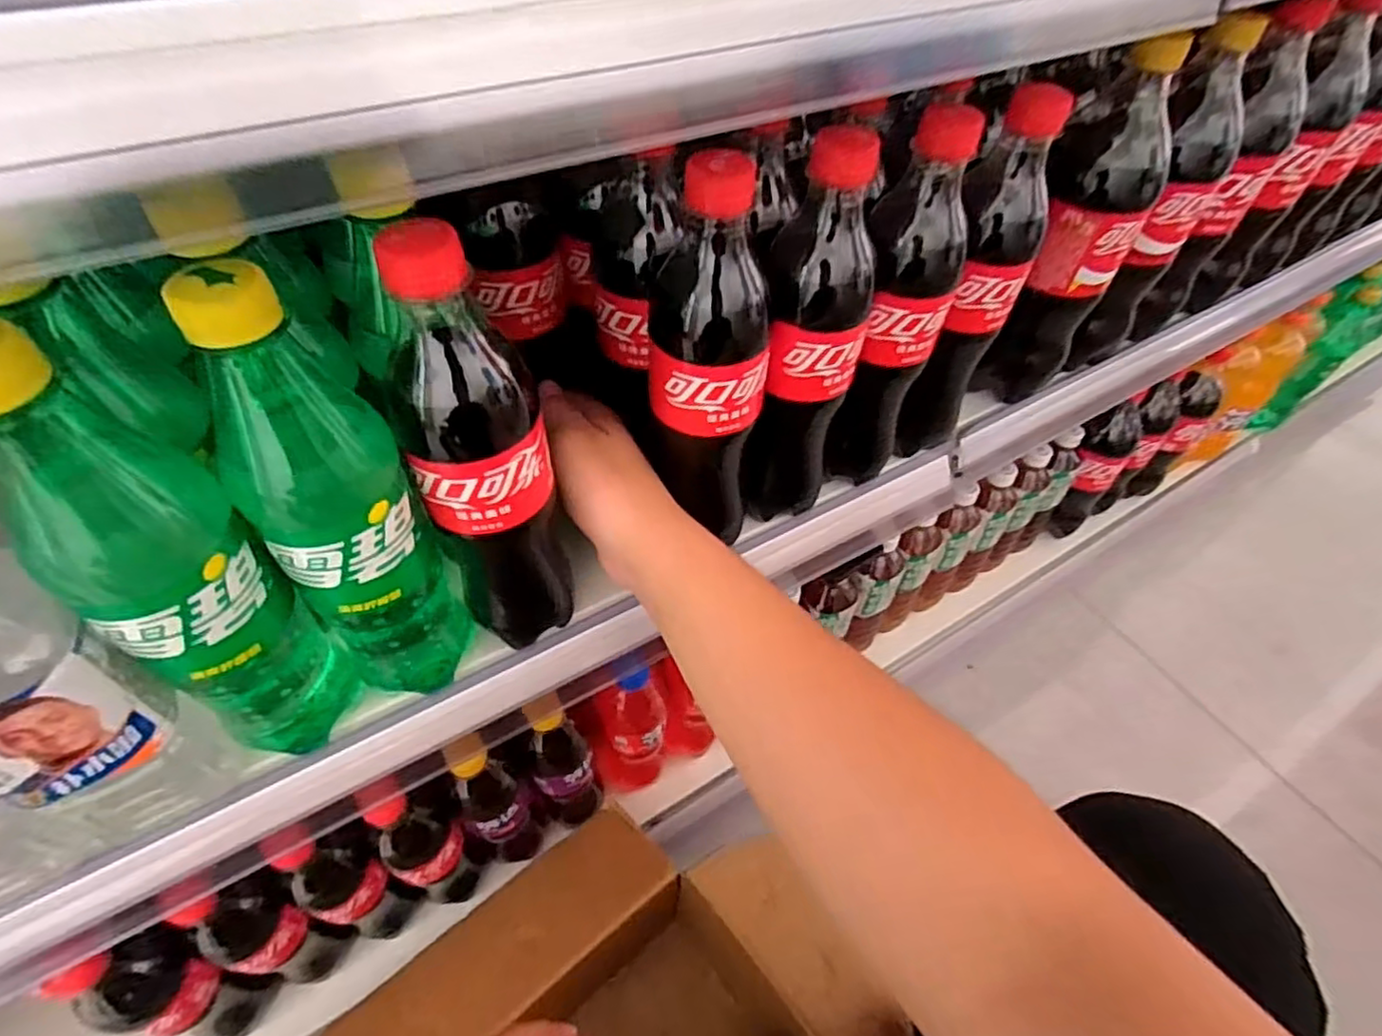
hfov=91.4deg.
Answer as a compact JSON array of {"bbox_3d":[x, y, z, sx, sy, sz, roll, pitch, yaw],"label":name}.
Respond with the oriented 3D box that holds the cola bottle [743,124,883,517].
[{"bbox_3d":[0.066,-0.088,0.383,0.062,0.228,0.055,12,51,6],"label":"cola bottle"}]

